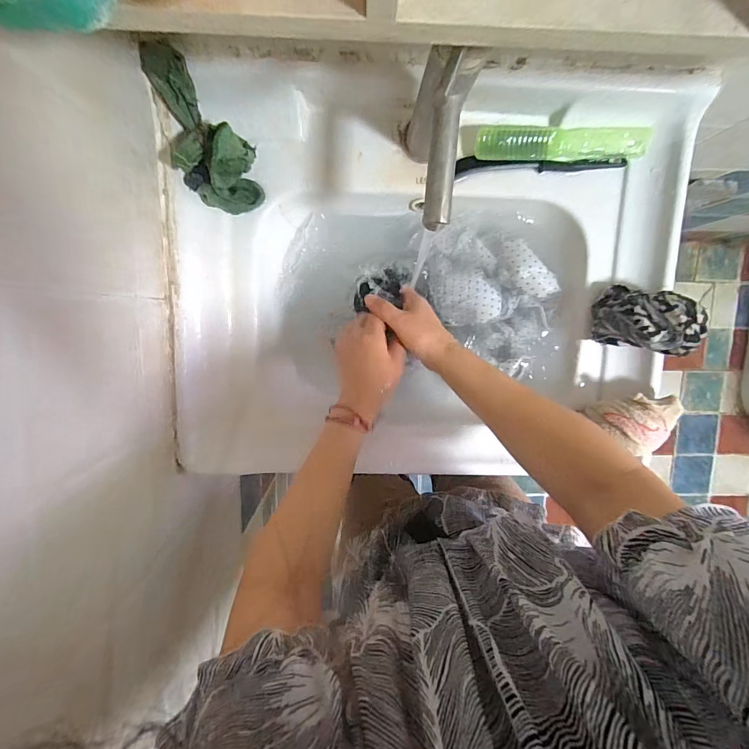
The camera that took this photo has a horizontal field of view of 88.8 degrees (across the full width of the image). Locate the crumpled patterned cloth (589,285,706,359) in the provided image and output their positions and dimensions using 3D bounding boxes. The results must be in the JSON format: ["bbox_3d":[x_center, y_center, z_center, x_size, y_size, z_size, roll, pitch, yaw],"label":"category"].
[{"bbox_3d":[0.322,-0.066,0.454,0.079,0.087,0.073,11,98,-4],"label":"crumpled patterned cloth"}]

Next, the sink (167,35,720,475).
[{"bbox_3d":[0.058,-0.115,0.501,0.587,0.150,0.453,1,99,-3],"label":"sink"}]

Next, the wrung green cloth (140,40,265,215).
[{"bbox_3d":[-0.189,-0.261,0.419,0.083,0.061,0.165,-26,113,2],"label":"wrung green cloth"}]

